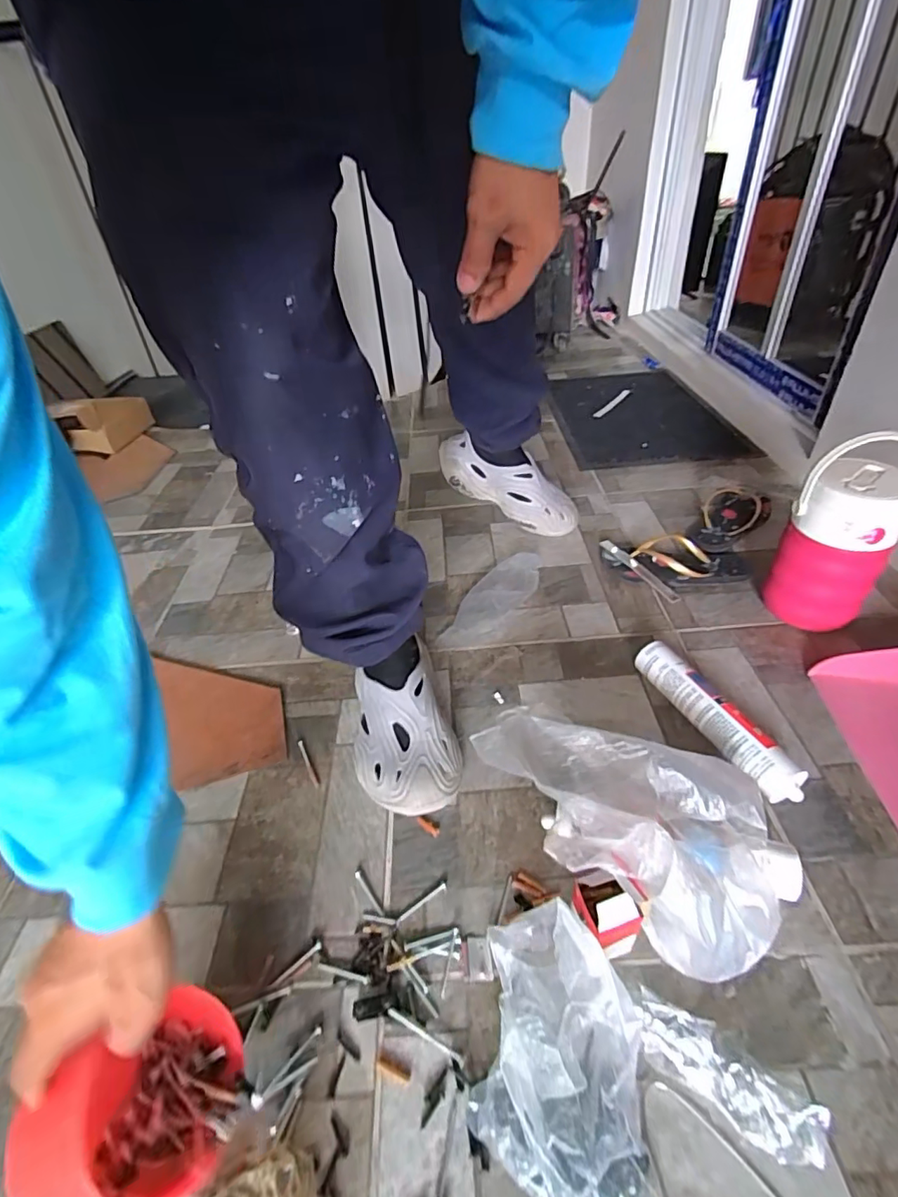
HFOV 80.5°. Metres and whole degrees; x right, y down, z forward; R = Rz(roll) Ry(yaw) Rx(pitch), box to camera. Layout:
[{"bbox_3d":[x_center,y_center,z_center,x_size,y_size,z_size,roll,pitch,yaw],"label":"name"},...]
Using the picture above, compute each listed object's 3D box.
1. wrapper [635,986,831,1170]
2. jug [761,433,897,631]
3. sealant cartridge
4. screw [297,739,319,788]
[{"bbox_3d":[0.200,0.350,0.389,0.127,0.046,0.042,22,47,28],"label":"wrapper"},{"bbox_3d":[0.502,-0.071,0.685,0.099,0.256,0.112,-32,46,-27],"label":"jug"},{"bbox_3d":[0.306,0.139,0.621,0.046,0.055,0.227,-19,42,-16],"label":"sealant cartridge"},{"bbox_3d":[-0.169,0.197,0.636,0.007,0.004,0.073,-22,43,-19],"label":"screw"}]

